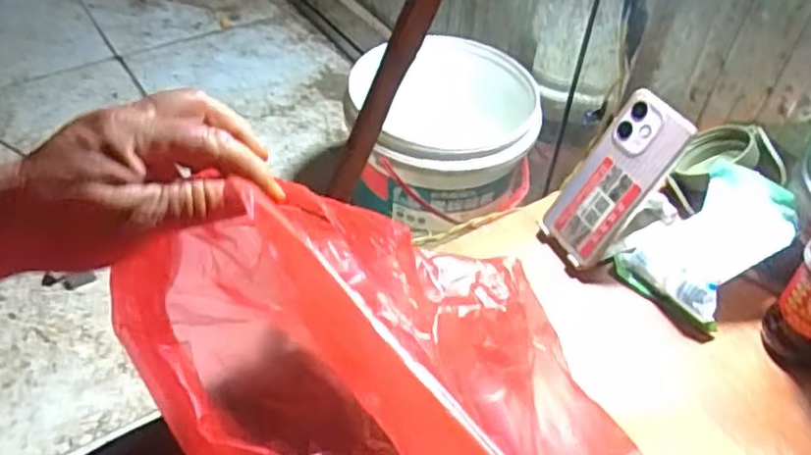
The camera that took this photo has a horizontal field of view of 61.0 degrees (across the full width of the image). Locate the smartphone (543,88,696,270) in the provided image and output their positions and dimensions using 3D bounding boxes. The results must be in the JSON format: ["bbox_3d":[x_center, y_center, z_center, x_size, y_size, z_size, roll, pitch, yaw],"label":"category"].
[{"bbox_3d":[0.197,-0.045,0.656,0.014,0.169,0.076,2,39,-43],"label":"smartphone"}]

